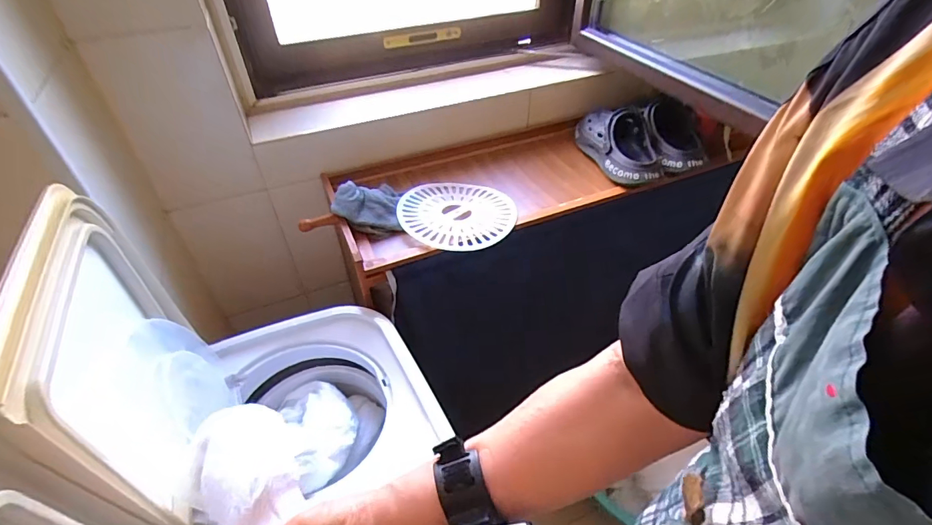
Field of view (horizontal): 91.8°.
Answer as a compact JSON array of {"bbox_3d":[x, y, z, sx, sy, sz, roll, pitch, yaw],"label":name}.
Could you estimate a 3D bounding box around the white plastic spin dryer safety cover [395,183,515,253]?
[{"bbox_3d":[-0.017,-0.100,0.867,0.213,0.018,0.216,33,52,31],"label":"white plastic spin dryer safety cover"}]

